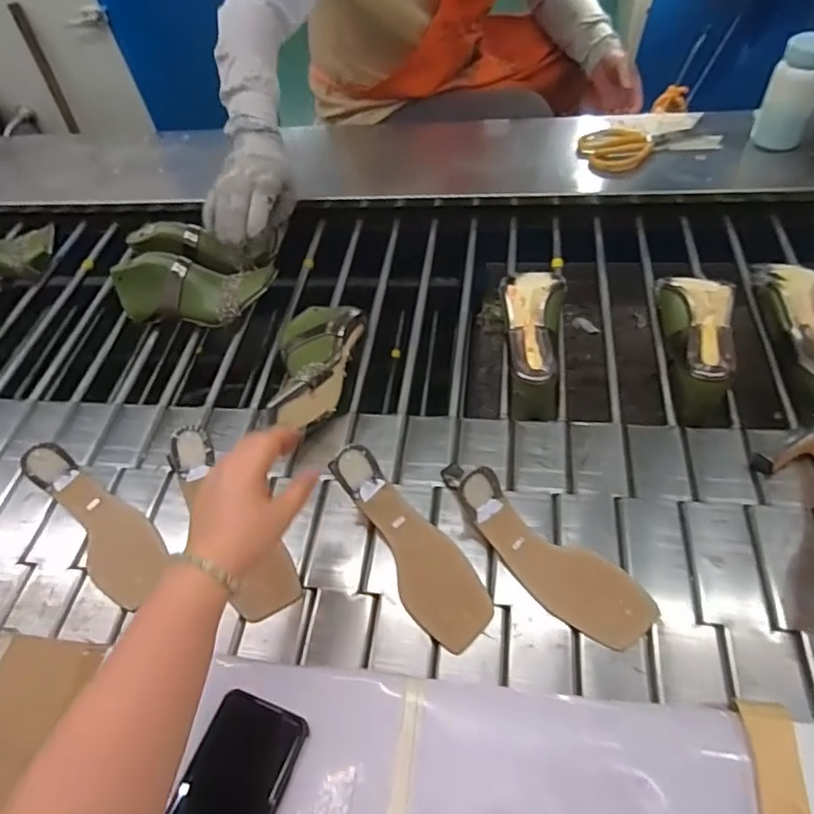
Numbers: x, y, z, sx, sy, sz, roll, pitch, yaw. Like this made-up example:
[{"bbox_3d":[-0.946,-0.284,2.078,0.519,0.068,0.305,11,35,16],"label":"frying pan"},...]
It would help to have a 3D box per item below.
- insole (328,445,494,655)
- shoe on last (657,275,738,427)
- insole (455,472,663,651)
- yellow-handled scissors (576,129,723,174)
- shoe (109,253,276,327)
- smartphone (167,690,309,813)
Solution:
[{"bbox_3d":[0.003,0.136,0.586,0.076,0.044,0.220,-32,73,-18],"label":"insole"},{"bbox_3d":[0.348,-0.076,0.680,0.068,0.068,0.192,1,66,6],"label":"shoe on last"},{"bbox_3d":[0.139,0.146,0.568,0.218,0.053,0.074,39,64,14],"label":"insole"},{"bbox_3d":[0.377,-0.428,0.930,0.208,0.019,0.125,-16,53,-7],"label":"yellow-handled scissors"},{"bbox_3d":[-0.301,-0.159,0.822,0.234,0.097,0.072,-3,52,3],"label":"shoe"},{"bbox_3d":[-0.141,0.308,0.434,0.076,0.014,0.163,14,55,16],"label":"smartphone"}]

